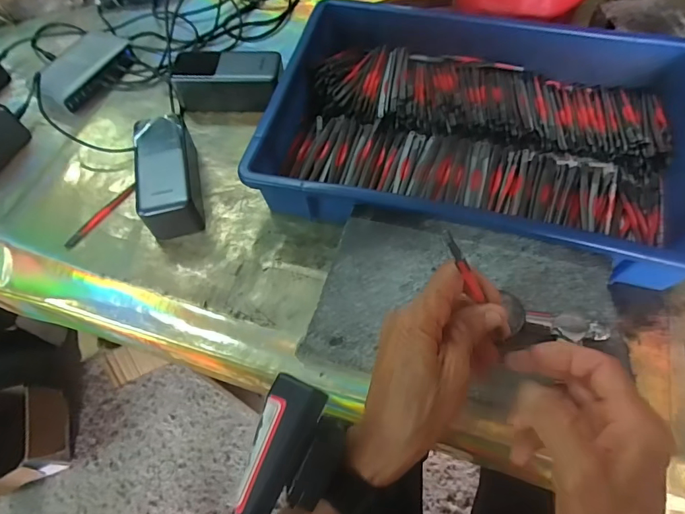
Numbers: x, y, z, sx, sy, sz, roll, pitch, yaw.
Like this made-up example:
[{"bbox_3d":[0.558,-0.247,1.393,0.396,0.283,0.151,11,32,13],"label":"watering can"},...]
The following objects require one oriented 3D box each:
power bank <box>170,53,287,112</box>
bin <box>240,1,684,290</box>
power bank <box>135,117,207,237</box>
[{"bbox_3d":[-0.137,-0.216,0.540,0.131,0.054,0.062,4,64,5],"label":"power bank"},{"bbox_3d":[0.141,-0.139,0.463,0.413,0.071,0.276,13,66,8],"label":"bin"},{"bbox_3d":[-0.188,-0.087,0.475,0.054,0.053,0.133,-13,63,-3],"label":"power bank"}]

